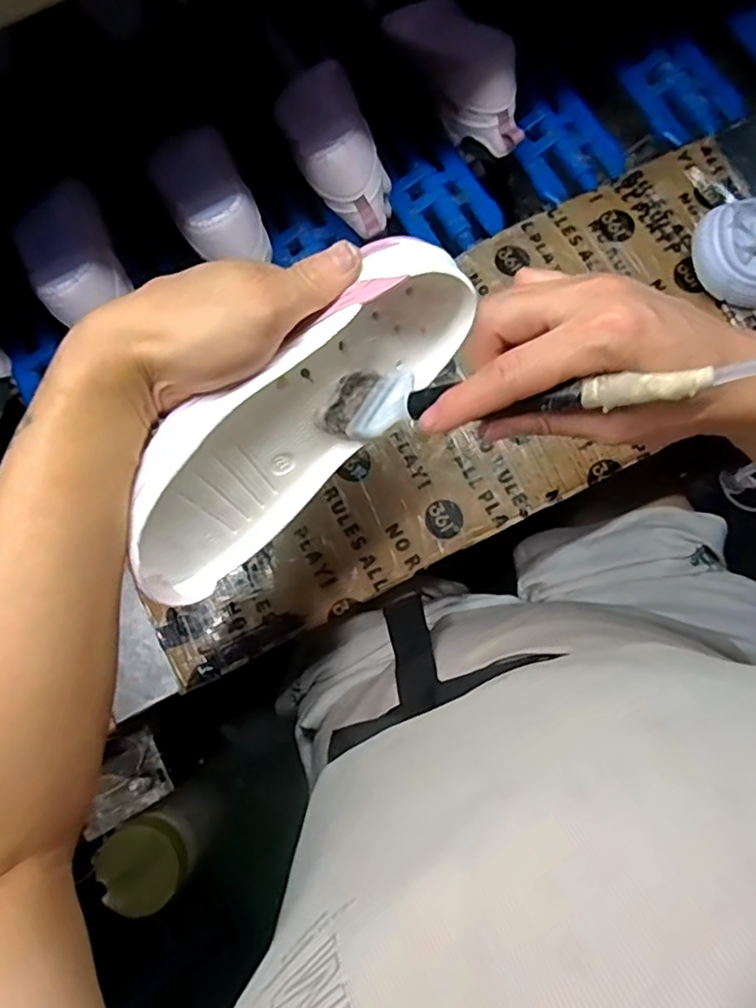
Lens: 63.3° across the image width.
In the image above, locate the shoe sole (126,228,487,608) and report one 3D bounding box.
[{"bbox_3d":[-0.046,-0.047,0.325,0.221,0.095,0.045,-46,52,0],"label":"shoe sole"}]

